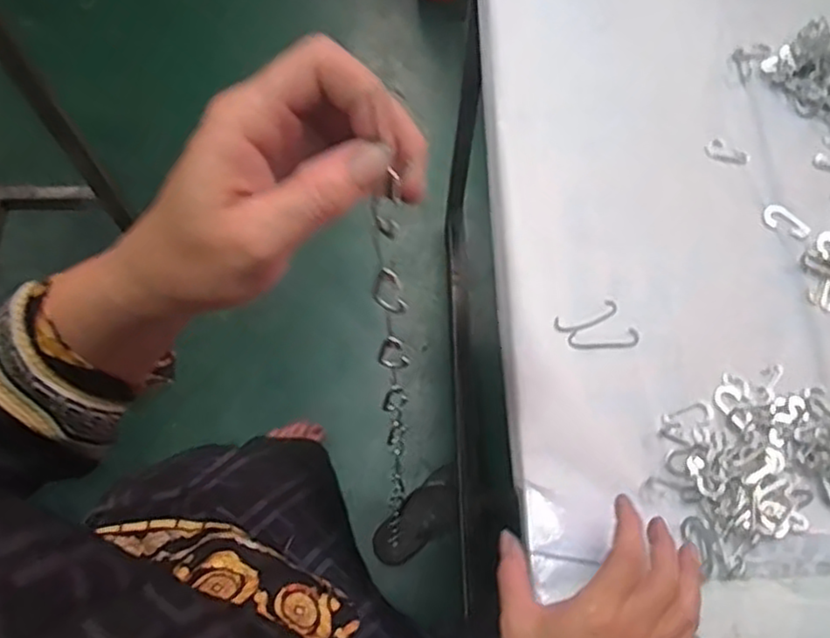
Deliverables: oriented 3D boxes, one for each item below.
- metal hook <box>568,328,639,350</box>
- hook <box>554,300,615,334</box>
[{"bbox_3d":[0.144,0.016,0.524,0.054,0.004,0.016,-5,66,-2],"label":"metal hook"},{"bbox_3d":[0.133,-0.001,0.531,0.052,0.004,0.017,-19,67,-8],"label":"hook"}]

